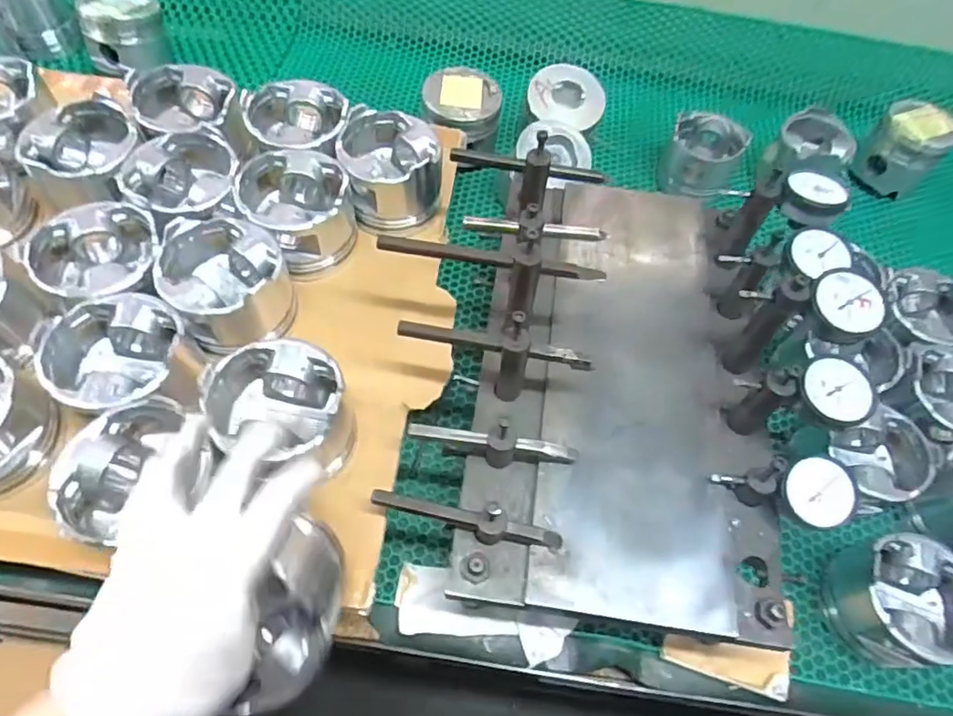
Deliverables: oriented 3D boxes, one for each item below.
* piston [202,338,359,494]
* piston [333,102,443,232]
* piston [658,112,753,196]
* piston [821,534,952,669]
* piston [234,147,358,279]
[{"bbox_3d":[-0.150,0.045,0.461,0.100,0.087,0.102,2,60,-3],"label":"piston"},{"bbox_3d":[-0.088,-0.191,0.610,0.101,0.087,0.104,-4,61,-6],"label":"piston"},{"bbox_3d":[0.317,-0.277,0.820,0.104,0.080,0.098,10,60,2],"label":"piston"},{"bbox_3d":[0.384,0.217,0.531,0.108,0.092,0.102,2,60,-3],"label":"piston"},{"bbox_3d":[-0.169,-0.139,0.567,0.094,0.077,0.097,2,60,-3],"label":"piston"}]

